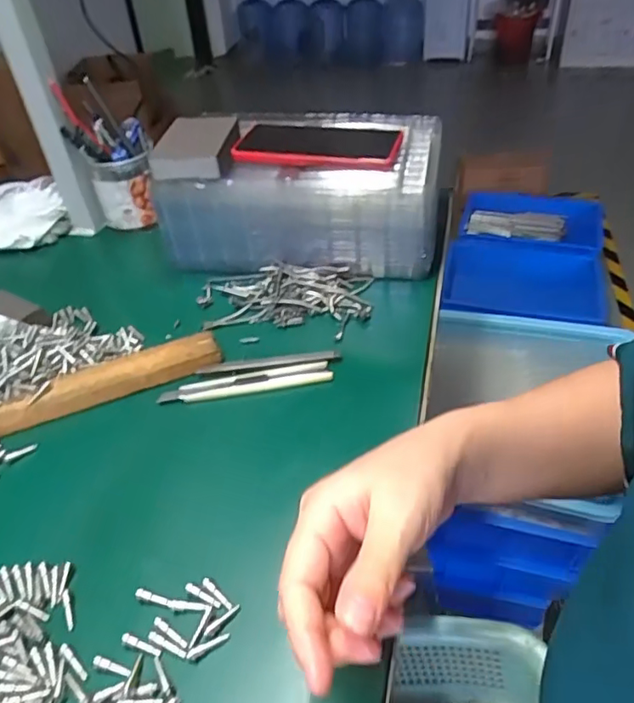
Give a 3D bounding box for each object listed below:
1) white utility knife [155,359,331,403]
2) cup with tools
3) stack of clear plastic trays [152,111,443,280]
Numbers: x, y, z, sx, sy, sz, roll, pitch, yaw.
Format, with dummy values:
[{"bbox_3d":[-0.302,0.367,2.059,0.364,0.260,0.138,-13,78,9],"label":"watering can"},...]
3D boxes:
[{"bbox_3d":[-0.060,0.026,0.478,0.141,0.007,0.020,-8,40,-4],"label":"white utility knife"},{"bbox_3d":[-0.238,-0.226,0.672,0.086,0.147,0.080,-15,41,-12],"label":"cup with tools"},{"bbox_3d":[-0.009,-0.170,0.626,0.275,0.117,0.172,4,41,11],"label":"stack of clear plastic trays"}]

